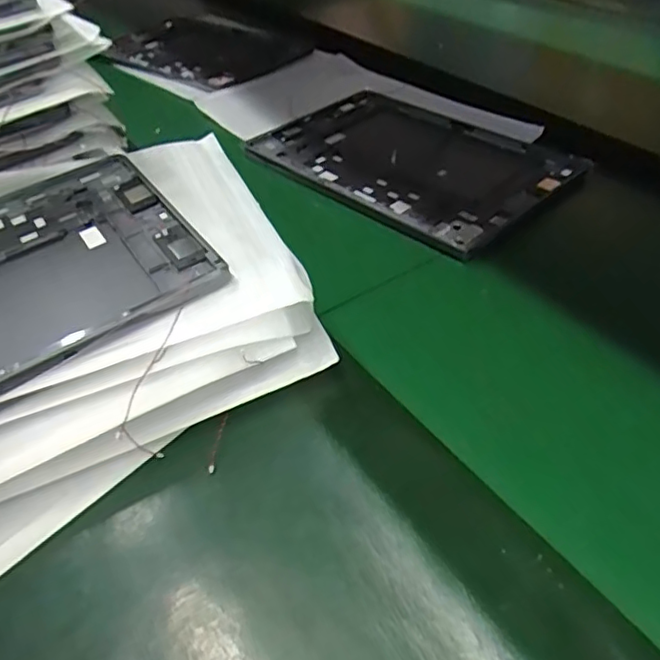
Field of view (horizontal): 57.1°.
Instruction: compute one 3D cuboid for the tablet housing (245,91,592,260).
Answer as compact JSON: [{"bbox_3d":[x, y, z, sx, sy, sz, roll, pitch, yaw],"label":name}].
[{"bbox_3d":[0.068,-0.149,0.530,0.171,0.009,0.255,-35,50,-29],"label":"tablet housing"}]

